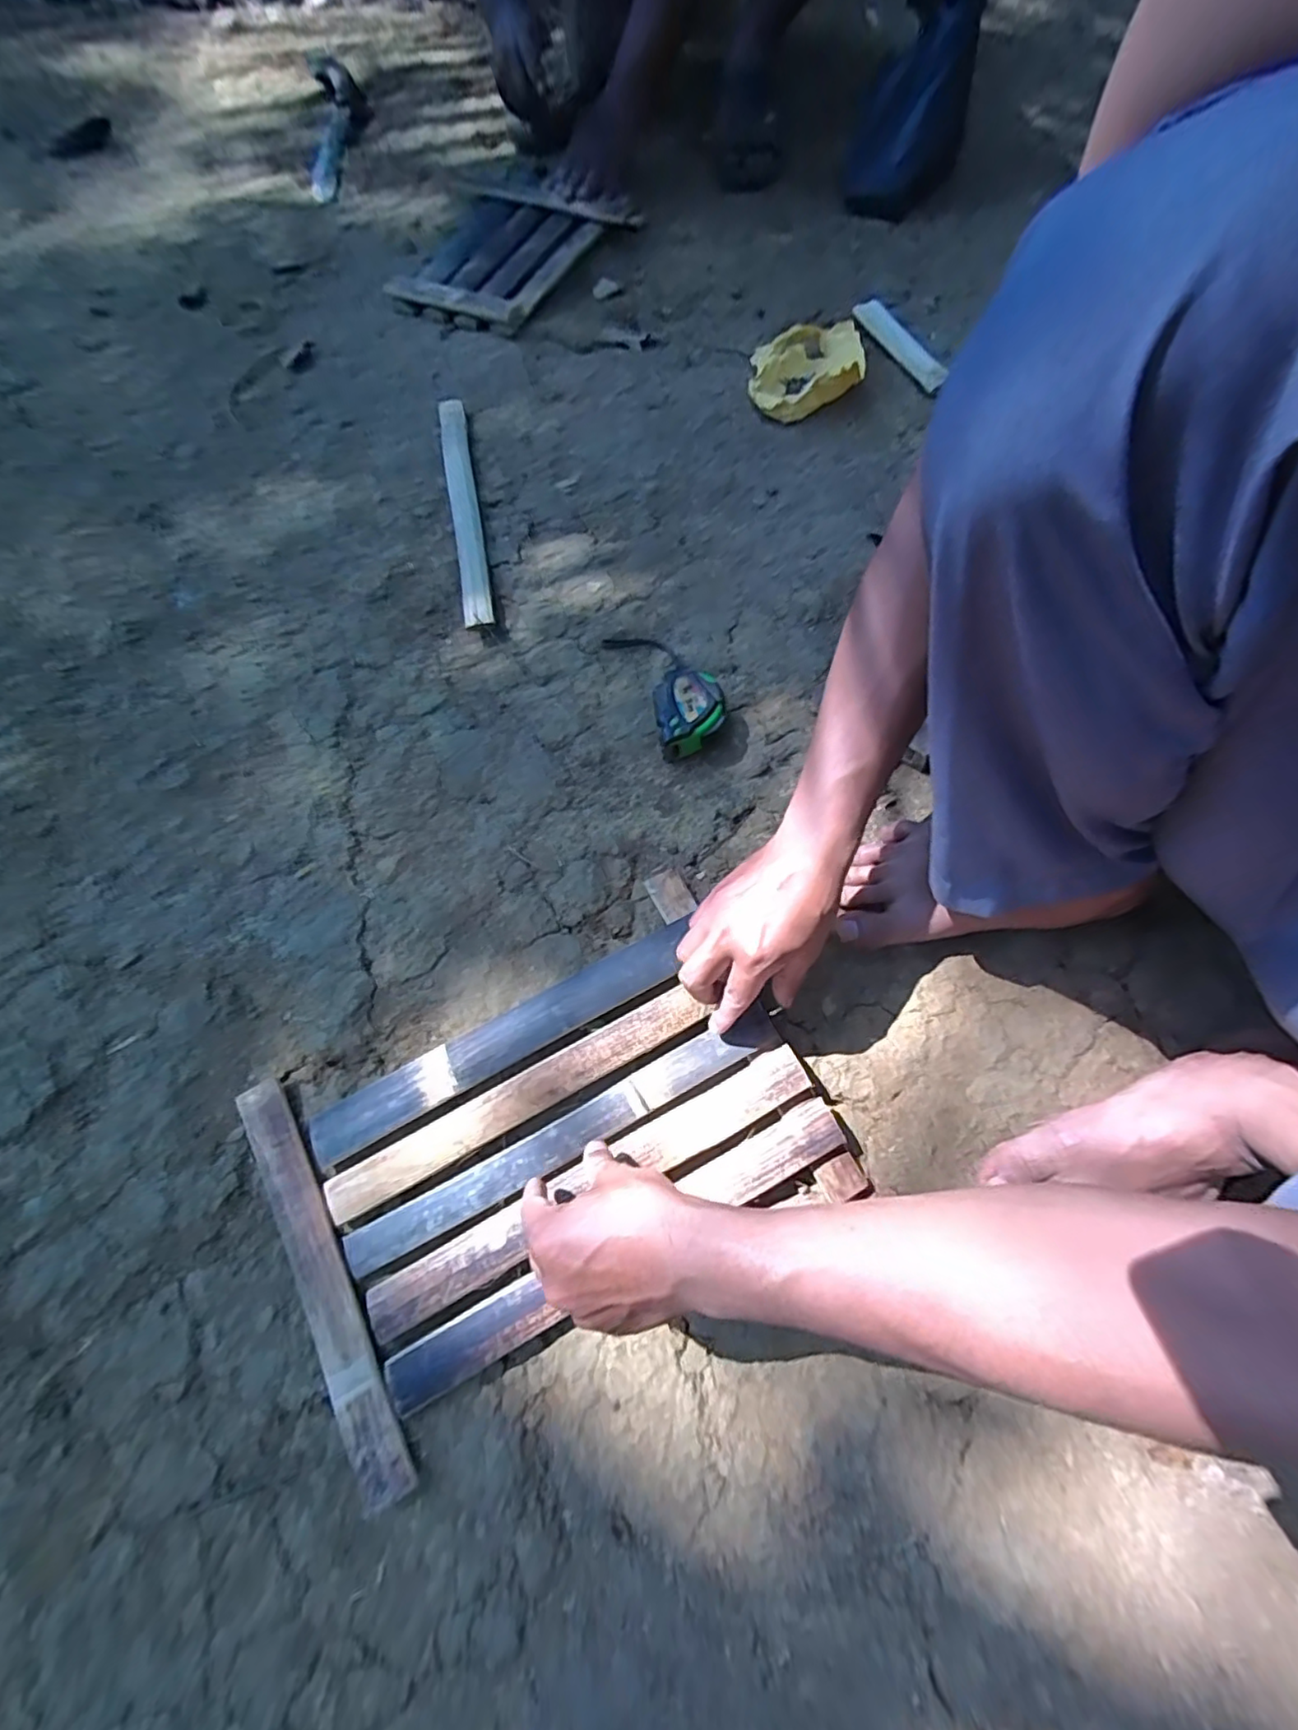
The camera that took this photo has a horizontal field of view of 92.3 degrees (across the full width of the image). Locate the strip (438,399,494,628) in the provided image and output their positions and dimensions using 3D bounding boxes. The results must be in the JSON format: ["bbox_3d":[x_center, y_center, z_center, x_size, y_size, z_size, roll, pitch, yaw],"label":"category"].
[{"bbox_3d":[-0.206,-0.402,0.694,0.030,0.026,0.350,-12,70,-2],"label":"strip"}]

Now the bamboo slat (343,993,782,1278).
[{"bbox_3d":[-0.059,0.203,0.469,0.349,0.009,0.031,-27,72,-7],"label":"bamboo slat"}]

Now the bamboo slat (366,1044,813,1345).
[{"bbox_3d":[-0.040,0.234,0.457,0.349,0.008,0.036,-27,72,-7],"label":"bamboo slat"}]

